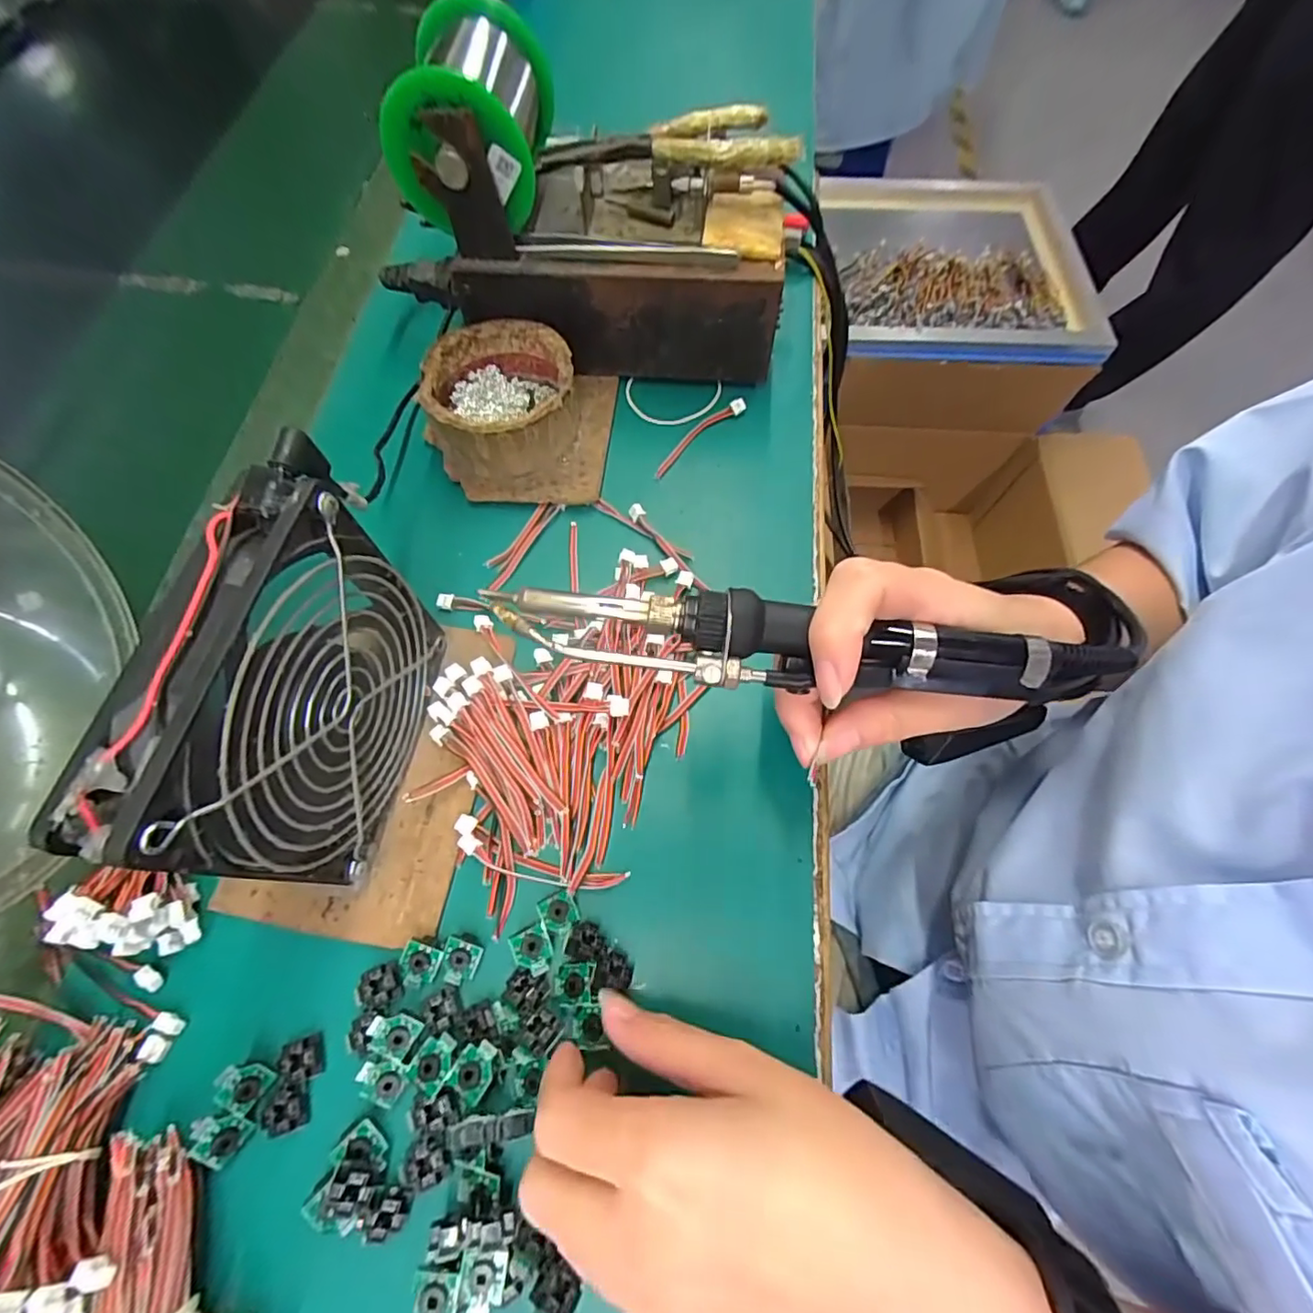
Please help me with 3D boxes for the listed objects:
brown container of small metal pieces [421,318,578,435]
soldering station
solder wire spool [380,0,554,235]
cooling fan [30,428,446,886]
[{"bbox_3d":[-0.087,-0.147,0.327,0.079,0.039,0.081,-6,68,-4],"label":"brown container of small metal pieces"},{"bbox_3d":[-0.041,-0.240,0.332,0.223,0.108,0.111,3,67,0],"label":"soldering station"},{"bbox_3d":[-0.090,-0.266,0.284,0.067,0.057,0.092,3,67,0],"label":"solder wire spool"},{"bbox_3d":[-0.125,0.016,0.213,0.031,0.127,0.121,10,68,3],"label":"cooling fan"}]

